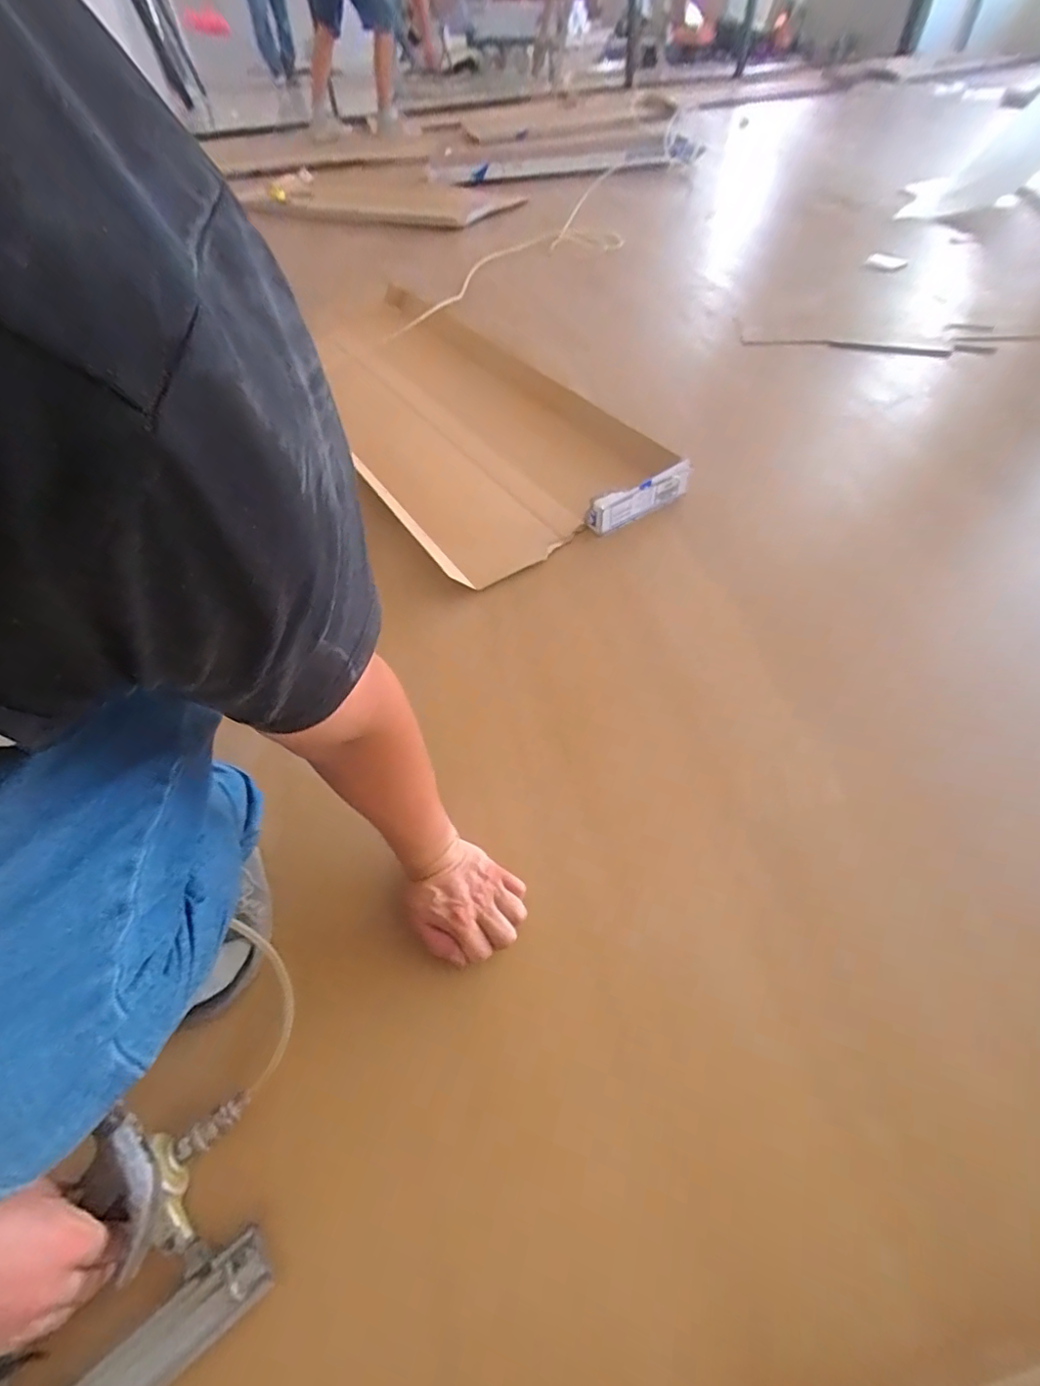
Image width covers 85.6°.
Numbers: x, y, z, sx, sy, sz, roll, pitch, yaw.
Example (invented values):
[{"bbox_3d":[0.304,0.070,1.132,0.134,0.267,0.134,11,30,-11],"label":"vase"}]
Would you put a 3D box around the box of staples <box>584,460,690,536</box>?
[{"bbox_3d":[0.211,-0.342,0.987,0.205,0.069,0.037,-30,57,-16],"label":"box of staples"}]

